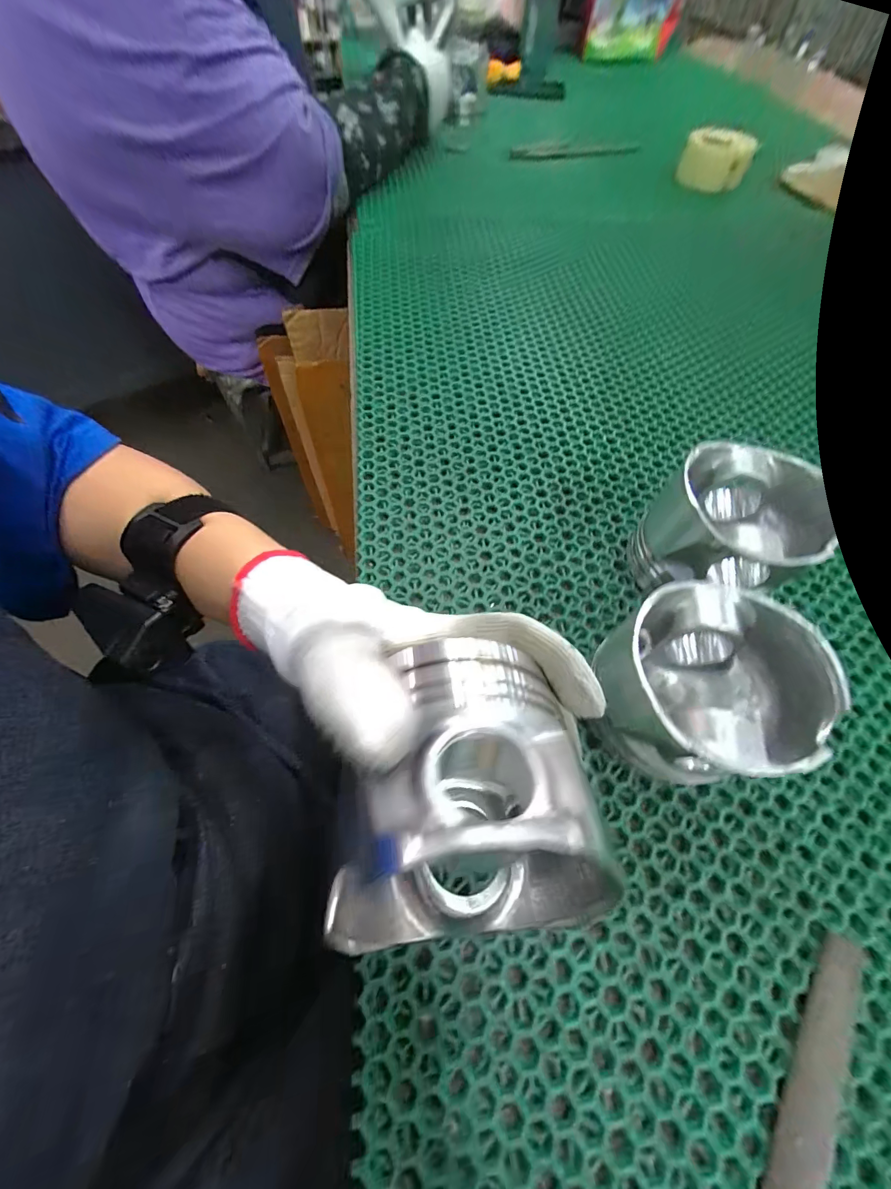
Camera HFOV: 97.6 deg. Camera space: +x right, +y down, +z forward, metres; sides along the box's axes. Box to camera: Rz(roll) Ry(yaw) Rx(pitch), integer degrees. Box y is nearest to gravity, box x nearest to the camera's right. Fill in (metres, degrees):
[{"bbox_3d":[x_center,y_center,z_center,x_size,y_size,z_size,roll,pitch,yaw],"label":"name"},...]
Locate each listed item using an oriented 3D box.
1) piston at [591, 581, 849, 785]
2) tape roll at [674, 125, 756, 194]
[{"bbox_3d":[0.125,0.048,0.202,0.089,0.073,0.084,1,63,-1],"label":"piston"},{"bbox_3d":[0.432,-0.693,0.621,0.097,0.055,0.097,28,65,12],"label":"tape roll"}]

